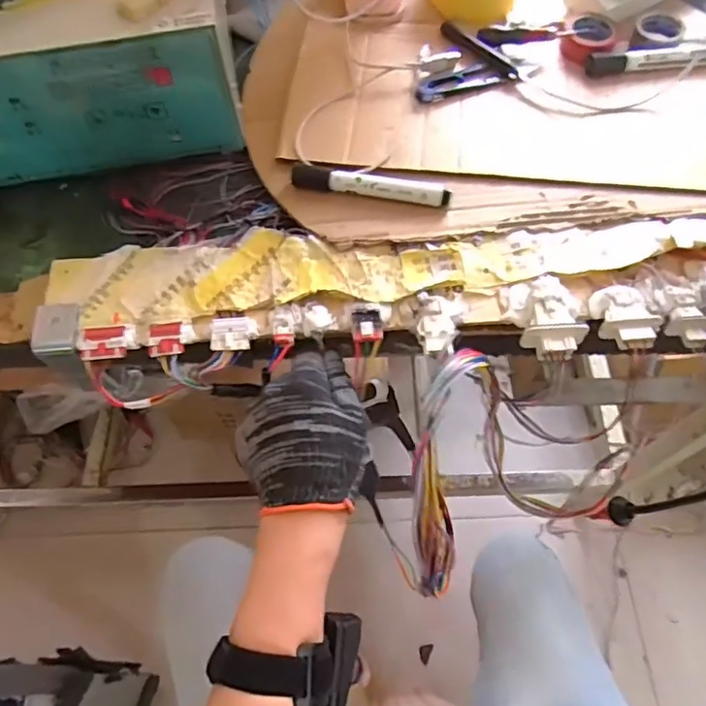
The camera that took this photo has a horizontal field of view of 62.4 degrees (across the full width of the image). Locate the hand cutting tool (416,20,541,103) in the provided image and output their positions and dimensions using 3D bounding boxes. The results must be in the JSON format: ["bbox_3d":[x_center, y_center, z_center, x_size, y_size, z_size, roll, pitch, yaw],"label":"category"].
[{"bbox_3d":[0.105,-0.279,0.552,0.114,0.012,0.086,-16,63,-6],"label":"hand cutting tool"}]

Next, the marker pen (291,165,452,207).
[{"bbox_3d":[0.014,-0.139,0.481,0.131,0.015,0.018,13,64,8],"label":"marker pen"}]

